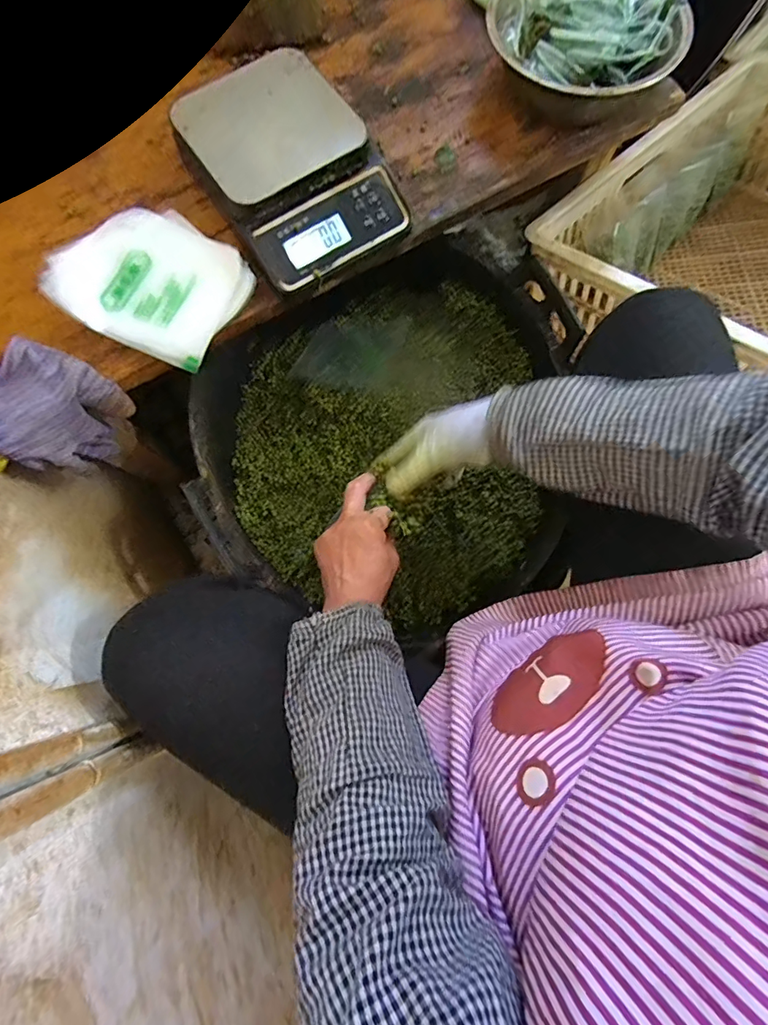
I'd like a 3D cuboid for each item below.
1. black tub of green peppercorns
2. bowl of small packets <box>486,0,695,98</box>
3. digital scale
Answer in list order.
[{"bbox_3d":[0.007,-0.105,0.566,0.459,0.124,0.468,0,78,0],"label":"black tub of green peppercorns"},{"bbox_3d":[0.203,-0.482,0.478,0.188,0.075,0.202,23,79,5],"label":"bowl of small packets"},{"bbox_3d":[-0.094,-0.329,0.454,0.152,0.054,0.214,-34,80,-7],"label":"digital scale"}]

